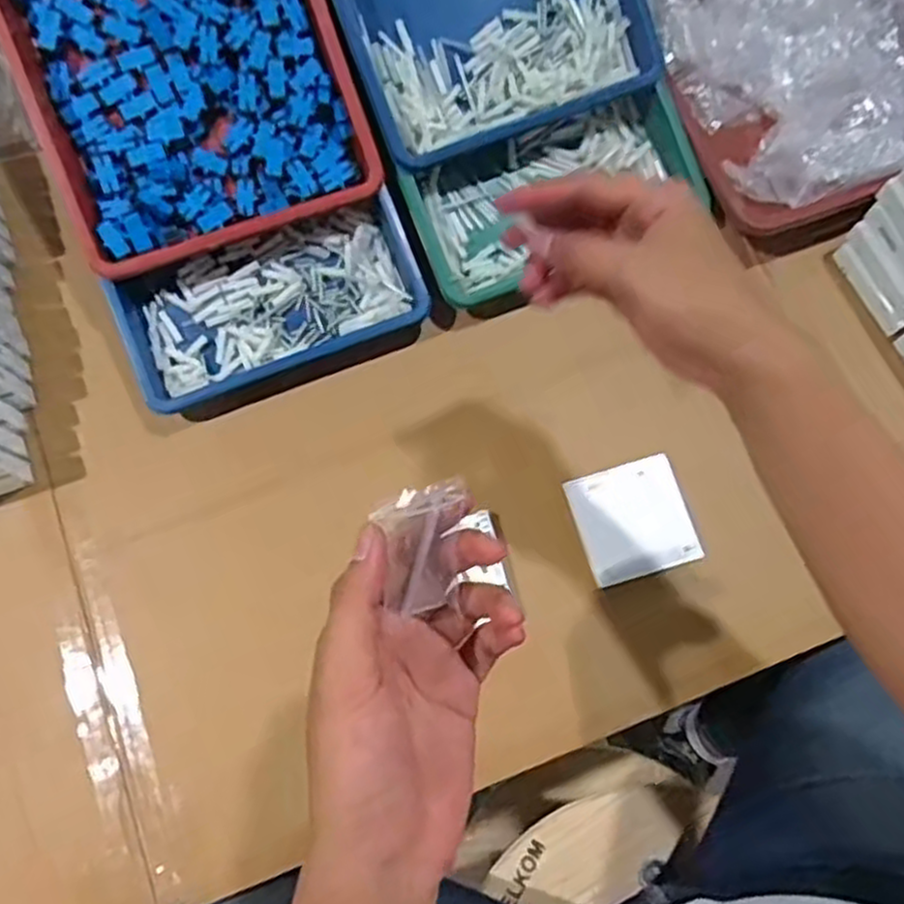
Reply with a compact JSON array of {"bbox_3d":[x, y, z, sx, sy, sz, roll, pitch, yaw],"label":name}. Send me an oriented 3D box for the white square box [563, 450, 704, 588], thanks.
[{"bbox_3d":[0.141,0.052,0.592,0.083,0.010,0.088,-16,75,-4],"label":"white square box"}]

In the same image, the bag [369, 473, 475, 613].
[{"bbox_3d":[-0.010,0.043,0.334,0.041,0.008,0.060,-16,119,-10],"label":"bag"}]

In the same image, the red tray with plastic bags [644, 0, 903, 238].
[{"bbox_3d":[0.290,-0.365,0.667,0.249,0.071,0.339,-24,76,-6],"label":"red tray with plastic bags"}]

